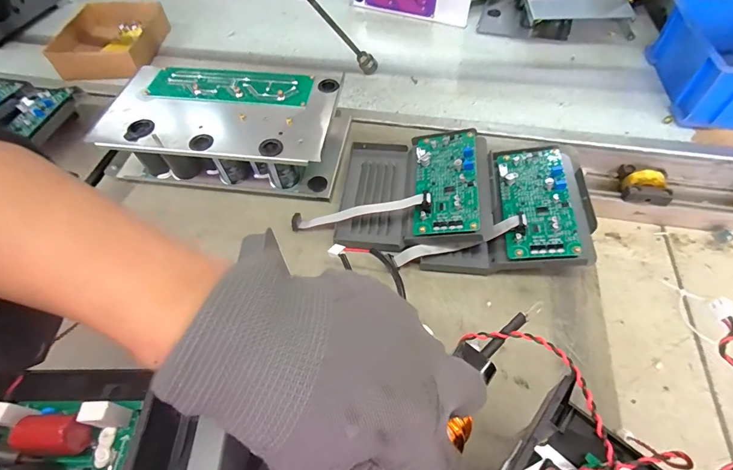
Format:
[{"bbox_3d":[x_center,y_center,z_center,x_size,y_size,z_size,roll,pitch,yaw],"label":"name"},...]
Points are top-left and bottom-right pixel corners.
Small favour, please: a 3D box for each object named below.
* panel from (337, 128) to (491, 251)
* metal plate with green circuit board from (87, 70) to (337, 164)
[{"bbox_3d":[0.053,-0.059,0.429,0.160,0.052,0.159,3,56,4],"label":"panel"},{"bbox_3d":[-0.173,-0.150,0.449,0.269,0.014,0.144,4,56,5],"label":"metal plate with green circuit board"}]

